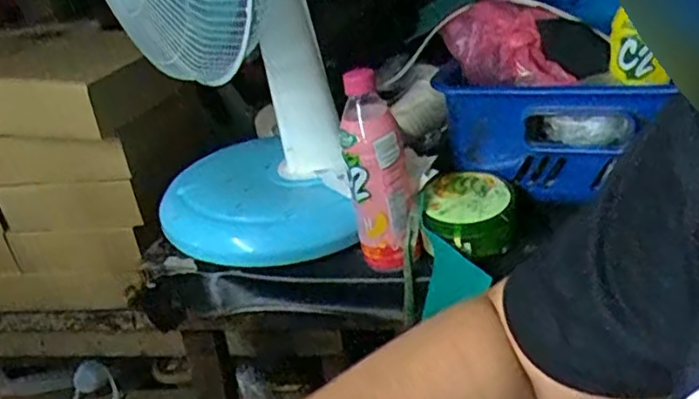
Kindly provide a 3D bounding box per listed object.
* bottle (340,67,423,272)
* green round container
[{"bbox_3d":[0.030,-0.029,0.651,0.068,0.203,0.058,-8,27,0],"label":"bottle"},{"bbox_3d":[0.125,0.014,0.679,0.093,0.055,0.087,-6,28,3],"label":"green round container"}]

